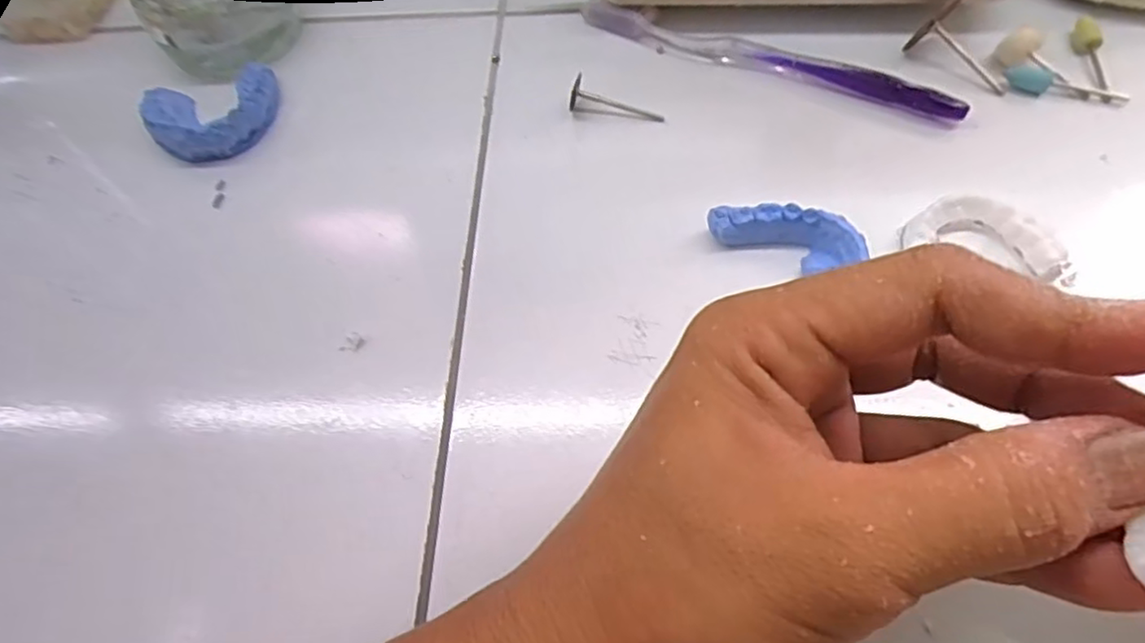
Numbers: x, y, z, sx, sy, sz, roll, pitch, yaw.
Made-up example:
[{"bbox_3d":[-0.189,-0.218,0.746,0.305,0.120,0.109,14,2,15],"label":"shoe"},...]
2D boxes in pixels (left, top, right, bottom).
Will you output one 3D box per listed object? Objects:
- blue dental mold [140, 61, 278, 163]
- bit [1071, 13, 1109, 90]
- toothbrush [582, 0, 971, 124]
[{"bbox_3d":[-0.176,-0.102,0.318,0.060,0.018,0.051,-13,60,-3],"label":"blue dental mold"},{"bbox_3d":[0.237,-0.123,0.298,0.010,0.007,0.043,7,61,8],"label":"bit"},{"bbox_3d":[0.088,-0.126,0.311,0.185,0.011,0.011,24,65,17],"label":"toothbrush"}]

